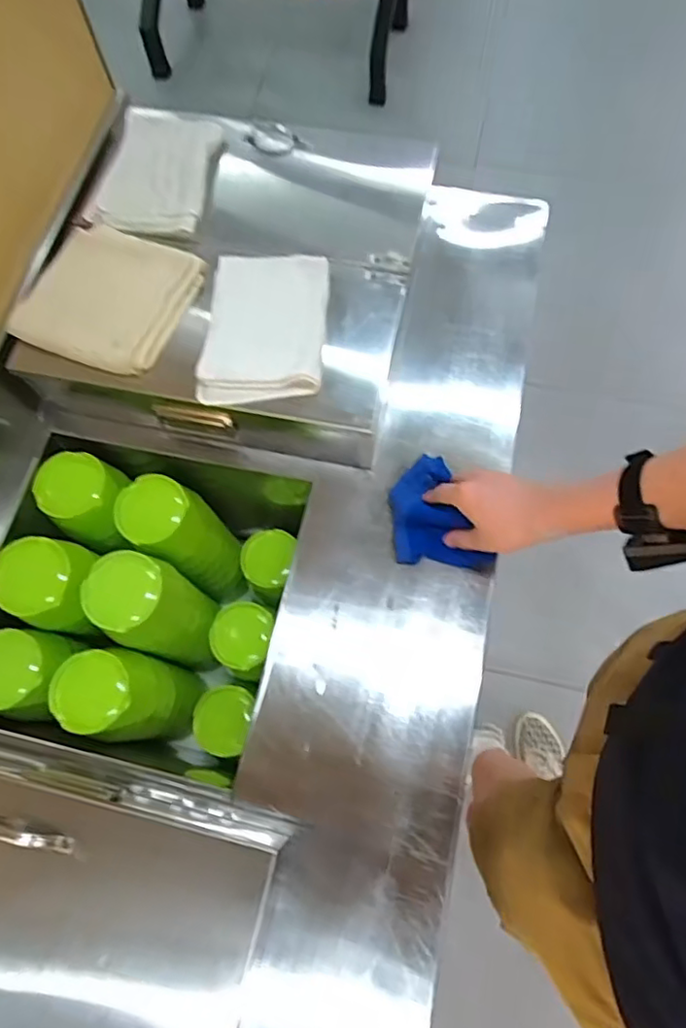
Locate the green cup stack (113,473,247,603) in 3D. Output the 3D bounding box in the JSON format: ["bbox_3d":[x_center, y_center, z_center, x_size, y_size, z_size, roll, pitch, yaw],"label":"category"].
[{"bbox_3d":[-0.219,0.044,0.866,0.107,0.303,0.093,19,72,9],"label":"green cup stack"}]

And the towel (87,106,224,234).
[{"bbox_3d":[-0.240,-0.447,0.782,0.134,0.029,0.180,10,71,6],"label":"towel"}]

